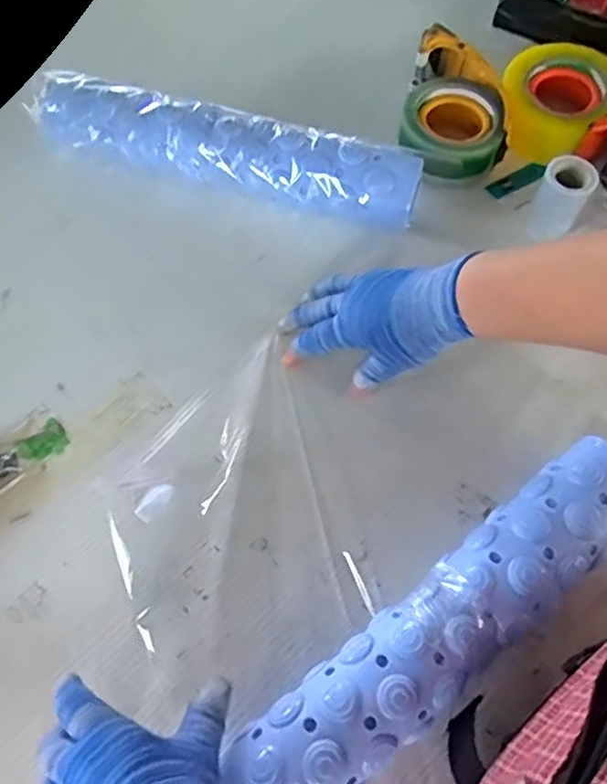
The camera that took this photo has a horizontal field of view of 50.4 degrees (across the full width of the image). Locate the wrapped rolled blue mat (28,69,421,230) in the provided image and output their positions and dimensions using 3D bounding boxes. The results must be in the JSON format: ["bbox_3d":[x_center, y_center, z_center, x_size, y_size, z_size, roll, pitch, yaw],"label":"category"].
[{"bbox_3d":[-0.067,-0.223,0.594,0.356,0.061,0.062,14,67,5],"label":"wrapped rolled blue mat"}]

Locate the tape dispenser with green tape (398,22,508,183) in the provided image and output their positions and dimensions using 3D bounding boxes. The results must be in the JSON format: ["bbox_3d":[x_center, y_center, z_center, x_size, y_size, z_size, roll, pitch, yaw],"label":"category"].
[{"bbox_3d":[0.147,-0.283,0.637,0.102,0.052,0.147,3,66,1],"label":"tape dispenser with green tape"}]

